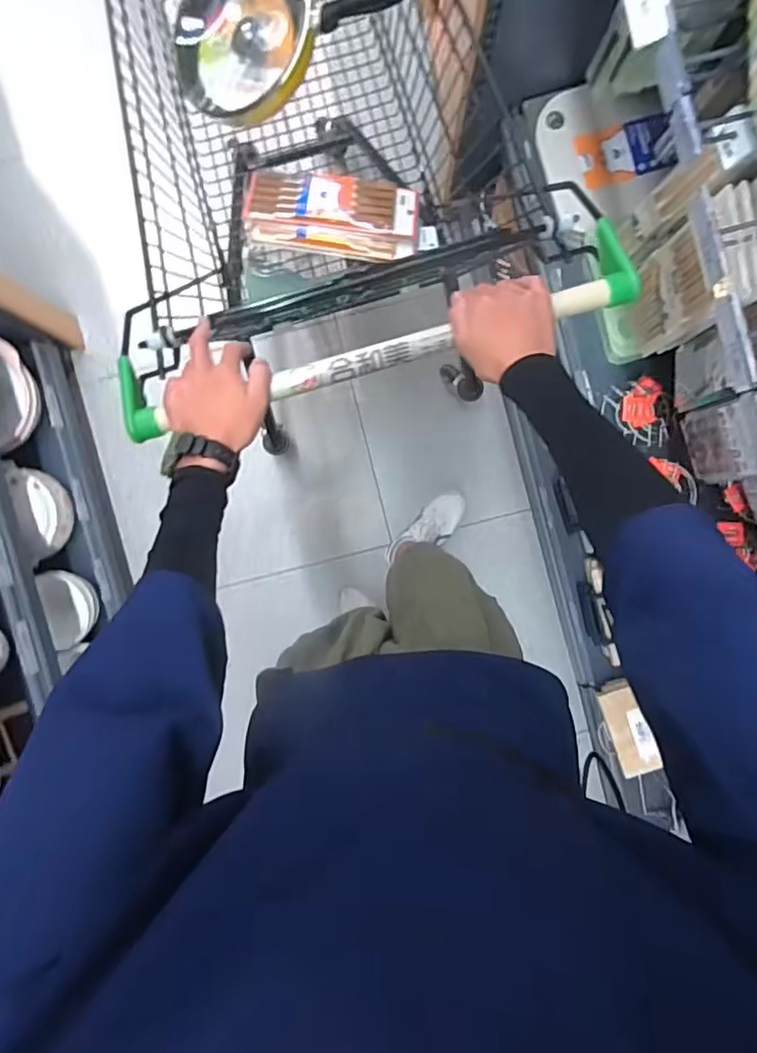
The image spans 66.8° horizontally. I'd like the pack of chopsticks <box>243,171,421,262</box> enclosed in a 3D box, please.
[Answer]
[{"bbox_3d":[-0.082,-0.577,1.057,0.315,0.032,0.154,4,85,-6],"label":"pack of chopsticks"}]

